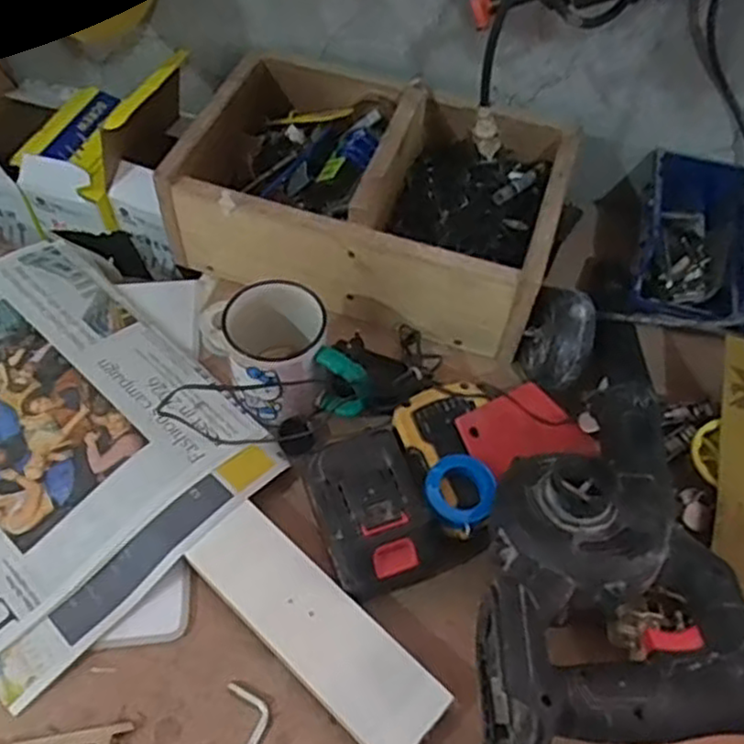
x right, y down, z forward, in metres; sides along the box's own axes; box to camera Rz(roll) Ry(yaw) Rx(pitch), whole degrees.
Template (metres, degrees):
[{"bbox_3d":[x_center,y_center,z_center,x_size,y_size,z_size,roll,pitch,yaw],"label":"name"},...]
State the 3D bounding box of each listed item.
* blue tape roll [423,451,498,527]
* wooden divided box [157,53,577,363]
[{"bbox_3d":[0.065,0.087,0.535,0.052,0.015,0.052,2,55,-3],"label":"blue tape roll"},{"bbox_3d":[-0.003,-0.165,0.692,0.340,0.118,0.232,16,56,7],"label":"wooden divided box"}]

